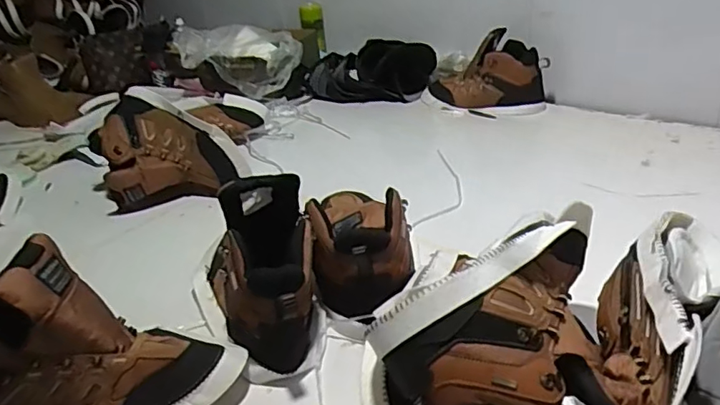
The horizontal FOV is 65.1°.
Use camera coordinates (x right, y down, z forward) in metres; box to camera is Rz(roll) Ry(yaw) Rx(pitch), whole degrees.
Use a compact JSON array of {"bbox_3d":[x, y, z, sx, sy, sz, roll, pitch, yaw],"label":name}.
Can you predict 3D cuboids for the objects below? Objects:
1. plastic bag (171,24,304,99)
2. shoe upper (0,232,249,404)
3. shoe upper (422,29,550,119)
[{"bbox_3d":[-0.289,-0.336,1.358,0.297,0.151,0.113,-9,28,-7],"label":"plastic bag"},{"bbox_3d":[-0.280,0.138,0.546,0.302,0.173,0.101,-2,28,6],"label":"shoe upper"},{"bbox_3d":[0.276,-0.284,1.275,0.284,0.156,0.122,10,32,27],"label":"shoe upper"}]

